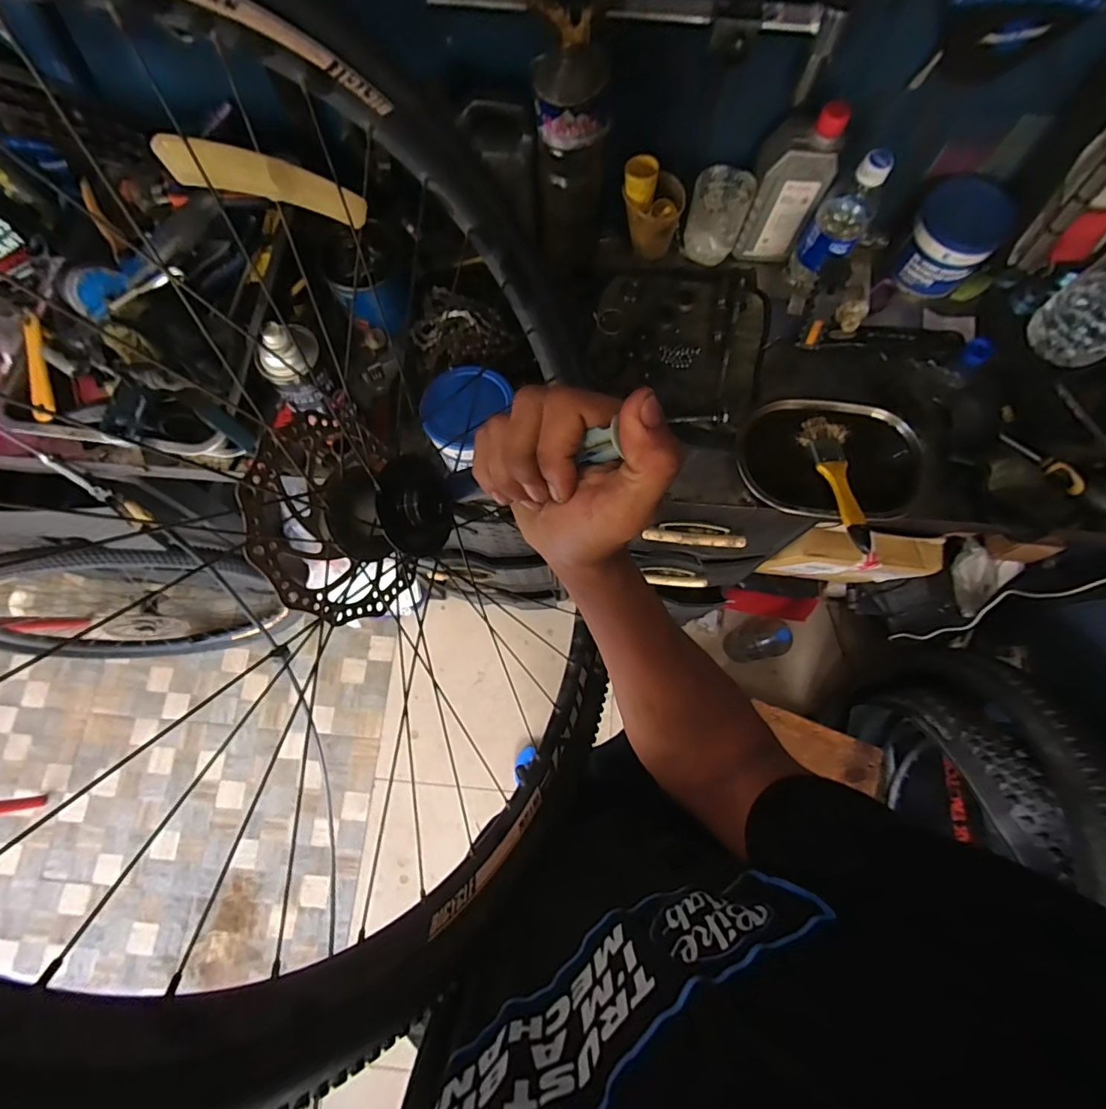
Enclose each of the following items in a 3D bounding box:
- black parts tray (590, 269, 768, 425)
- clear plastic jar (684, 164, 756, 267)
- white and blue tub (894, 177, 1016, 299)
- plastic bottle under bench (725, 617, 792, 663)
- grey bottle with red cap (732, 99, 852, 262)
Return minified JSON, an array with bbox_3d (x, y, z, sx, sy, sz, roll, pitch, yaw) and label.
[{"bbox_3d":[0.163,-0.282,0.683,0.215,0.023,0.224,13,75,5],"label":"black parts tray"},{"bbox_3d":[0.209,-0.431,0.682,0.070,0.096,0.067,0,75,1],"label":"clear plastic jar"},{"bbox_3d":[0.499,-0.397,0.665,0.102,0.087,0.096,0,75,1],"label":"white and blue tub"},{"bbox_3d":[0.479,0.203,1.263,0.072,0.293,0.098,-13,75,-2],"label":"plastic bottle under bench"},{"bbox_3d":[0.283,-0.443,0.640,0.085,0.173,0.051,14,76,5],"label":"grey bottle with red cap"}]

